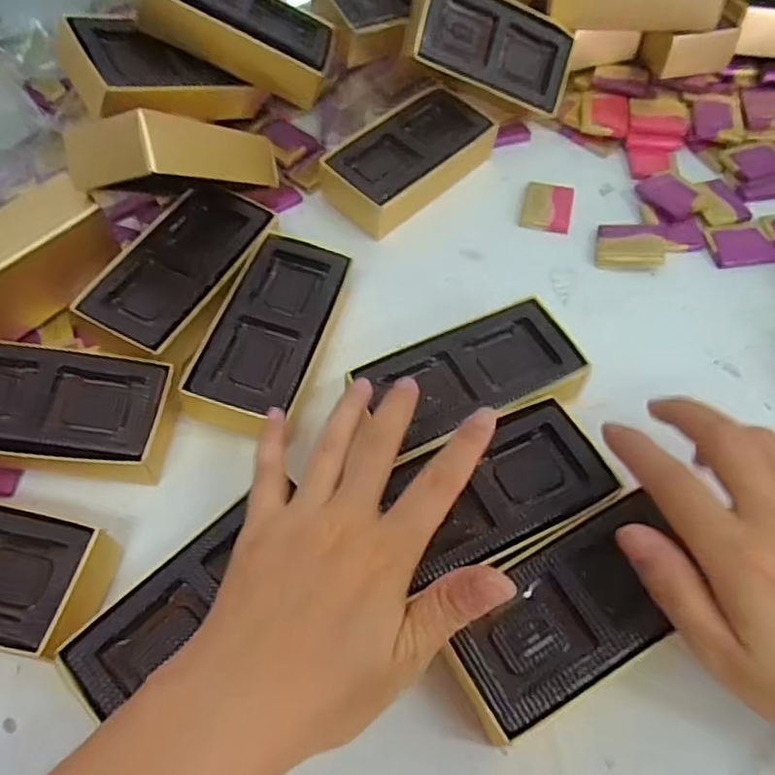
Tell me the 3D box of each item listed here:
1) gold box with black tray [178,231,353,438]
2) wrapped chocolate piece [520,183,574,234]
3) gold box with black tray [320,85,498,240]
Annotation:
[{"bbox_3d":[-0.060,-0.026,0.342,0.057,0.037,0.119,15,60,10],"label":"gold box with black tray"},{"bbox_3d":[0.108,-0.121,0.418,0.032,0.007,0.040,12,60,8],"label":"wrapped chocolate piece"},{"bbox_3d":[0.015,-0.150,0.419,0.113,0.037,0.056,-39,66,-21],"label":"gold box with black tray"}]

